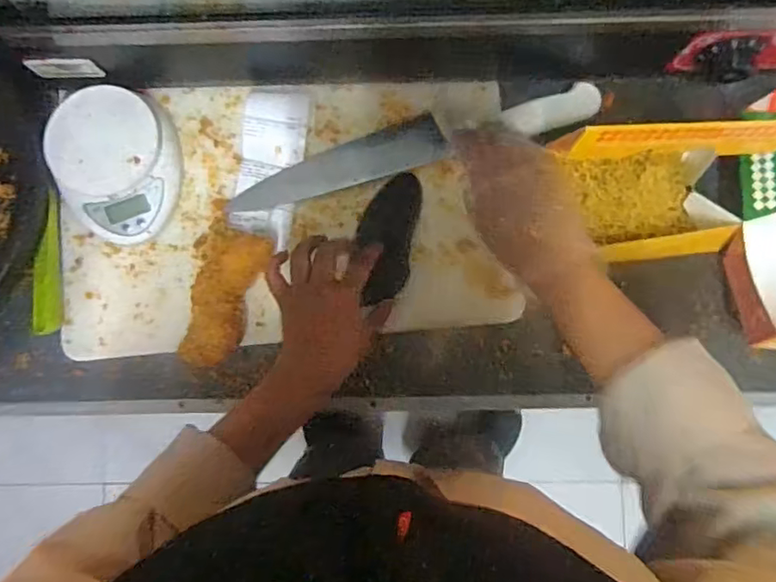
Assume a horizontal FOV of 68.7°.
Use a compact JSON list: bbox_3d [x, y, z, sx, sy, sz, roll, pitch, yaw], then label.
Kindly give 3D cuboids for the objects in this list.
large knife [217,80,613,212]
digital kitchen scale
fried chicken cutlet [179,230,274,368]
[{"bbox_3d":[0.024,-0.139,0.548,0.361,0.021,0.041,-15,84,2],"label":"large knife"},{"bbox_3d":[-0.262,-0.120,0.543,0.116,0.034,0.143,-12,84,0],"label":"digital kitchen scale"},{"bbox_3d":[-0.157,0.007,0.534,0.066,0.032,0.126,11,85,3],"label":"fried chicken cutlet"}]

